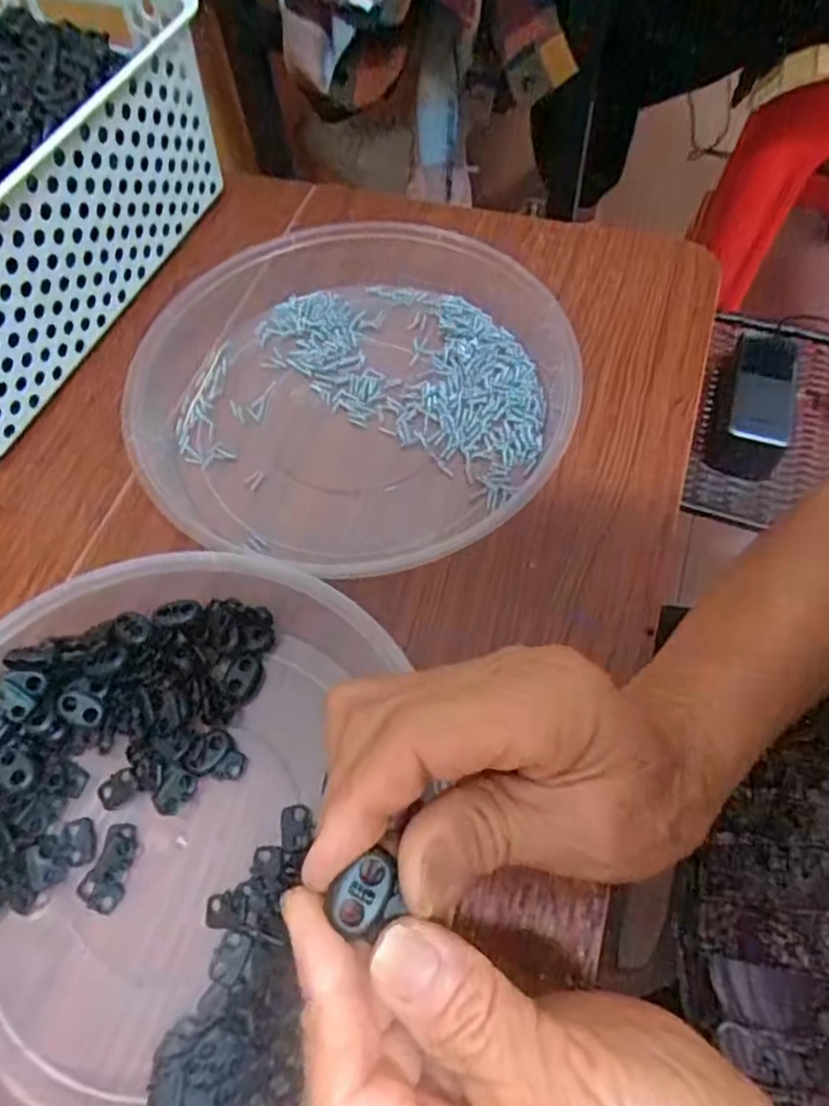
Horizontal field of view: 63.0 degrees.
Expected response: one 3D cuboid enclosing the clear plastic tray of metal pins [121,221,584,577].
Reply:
[{"bbox_3d":[-0.037,-0.093,0.377,0.228,0.040,0.228,29,68,15],"label":"clear plastic tray of metal pins"}]

